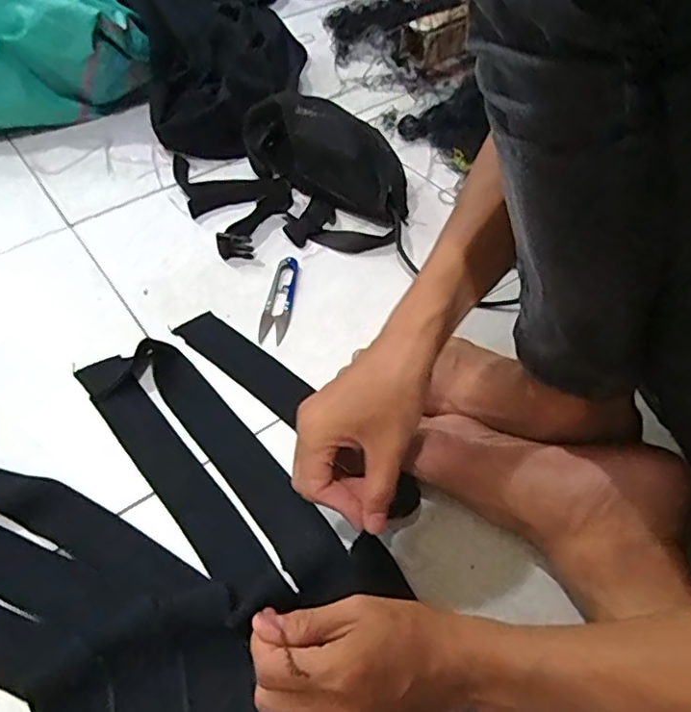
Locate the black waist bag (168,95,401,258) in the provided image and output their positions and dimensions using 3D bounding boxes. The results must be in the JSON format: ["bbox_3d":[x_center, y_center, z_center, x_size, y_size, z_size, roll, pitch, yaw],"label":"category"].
[{"bbox_3d":[-0.074,-0.213,0.690,0.246,0.091,0.198,-11,50,-6],"label":"black waist bag"}]

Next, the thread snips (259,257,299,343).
[{"bbox_3d":[-0.068,-0.061,0.611,0.028,0.008,0.118,4,50,7],"label":"thread snips"}]

